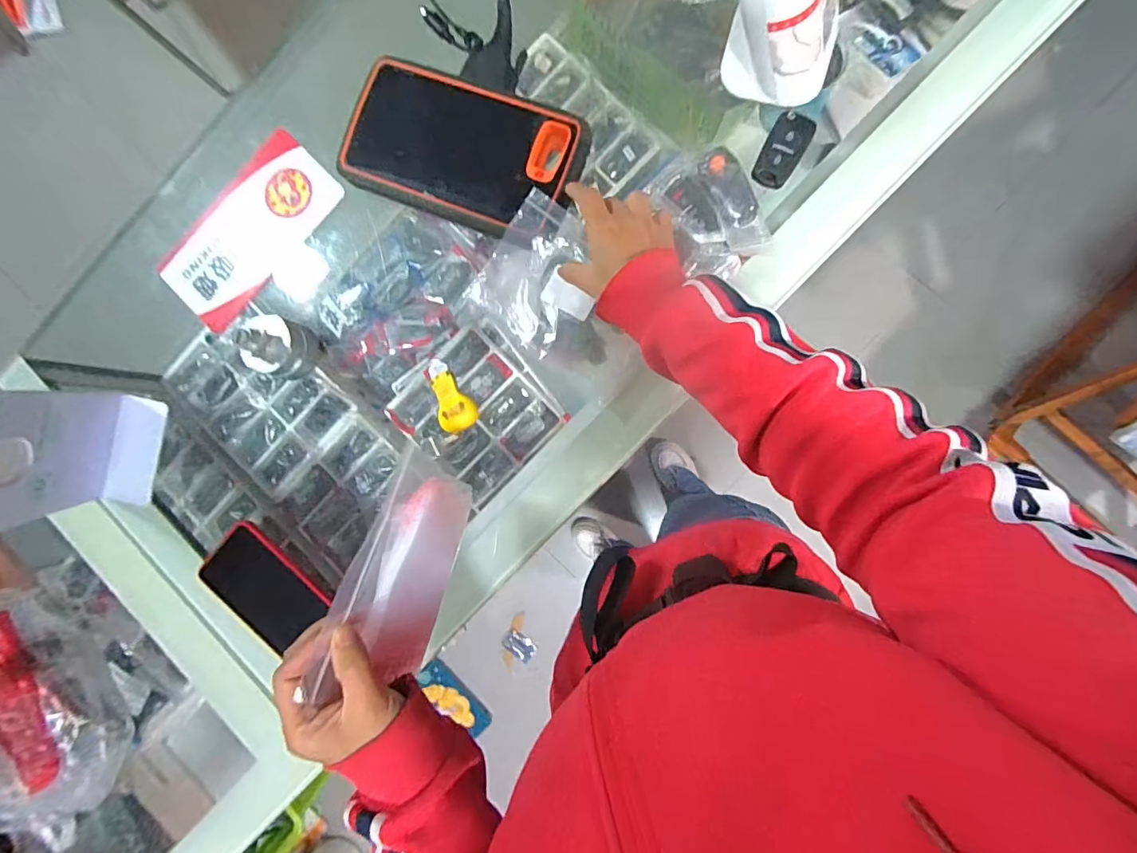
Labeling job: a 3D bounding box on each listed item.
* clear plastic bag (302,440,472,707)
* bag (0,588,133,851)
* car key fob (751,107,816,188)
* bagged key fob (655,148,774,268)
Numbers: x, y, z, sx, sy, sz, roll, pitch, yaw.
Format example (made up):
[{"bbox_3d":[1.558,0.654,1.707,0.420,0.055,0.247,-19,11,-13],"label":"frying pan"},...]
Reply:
[{"bbox_3d":[-0.114,0.103,0.346,0.011,0.099,0.159,1,60,26],"label":"clear plastic bag"},{"bbox_3d":[-0.498,0.271,0.443,0.105,0.098,0.239,-21,87,6],"label":"bag"},{"bbox_3d":[0.188,-0.241,0.425,0.034,0.013,0.060,28,93,6],"label":"car key fob"},{"bbox_3d":[0.128,-0.189,0.430,0.075,0.024,0.095,-23,87,6],"label":"bagged key fob"}]

